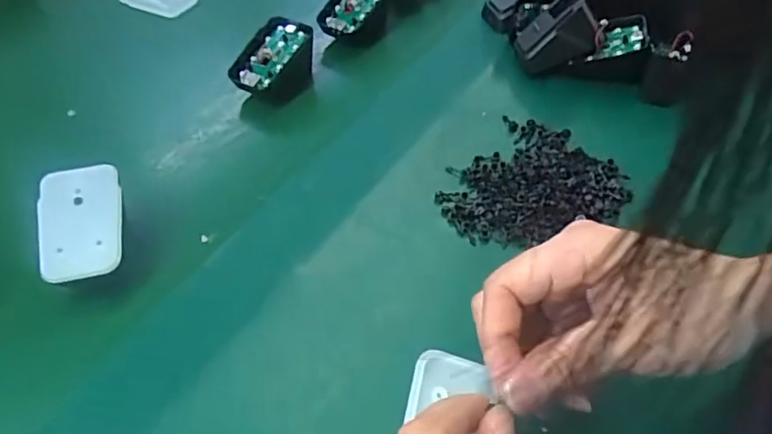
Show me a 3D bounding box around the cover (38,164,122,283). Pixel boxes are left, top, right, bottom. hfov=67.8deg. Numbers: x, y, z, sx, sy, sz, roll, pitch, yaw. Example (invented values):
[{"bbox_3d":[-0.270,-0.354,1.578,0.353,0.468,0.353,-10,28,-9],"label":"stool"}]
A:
[{"bbox_3d":[-0.173,0.002,0.326,0.044,0.004,0.068,-12,66,-10],"label":"cover"}]

